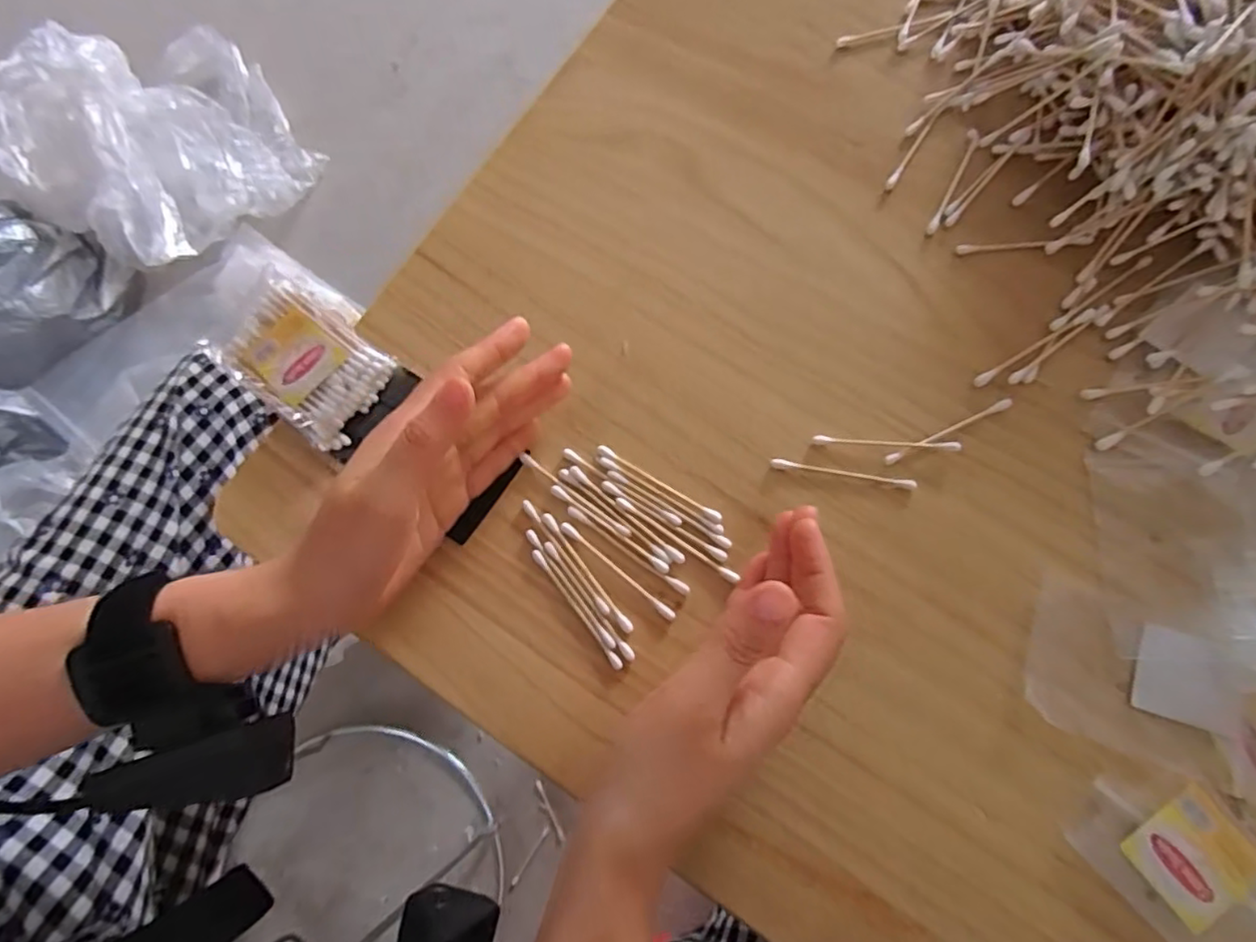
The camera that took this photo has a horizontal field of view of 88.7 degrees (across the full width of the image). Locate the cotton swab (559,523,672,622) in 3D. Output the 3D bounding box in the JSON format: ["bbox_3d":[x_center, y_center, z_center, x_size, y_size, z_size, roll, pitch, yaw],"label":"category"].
[{"bbox_3d":[-0.005,0.047,0.306,0.069,0.004,0.006,39,79,10],"label":"cotton swab"}]

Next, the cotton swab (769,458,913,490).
[{"bbox_3d":[0.104,0.001,0.311,0.068,0.004,0.005,10,76,4],"label":"cotton swab"}]

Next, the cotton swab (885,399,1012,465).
[{"bbox_3d":[0.156,-0.020,0.312,0.068,0.004,0.005,-24,76,-5],"label":"cotton swab"}]

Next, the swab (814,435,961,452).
[{"bbox_3d":[0.125,-0.014,0.311,0.069,0.005,0.005,4,75,2],"label":"swab"}]

